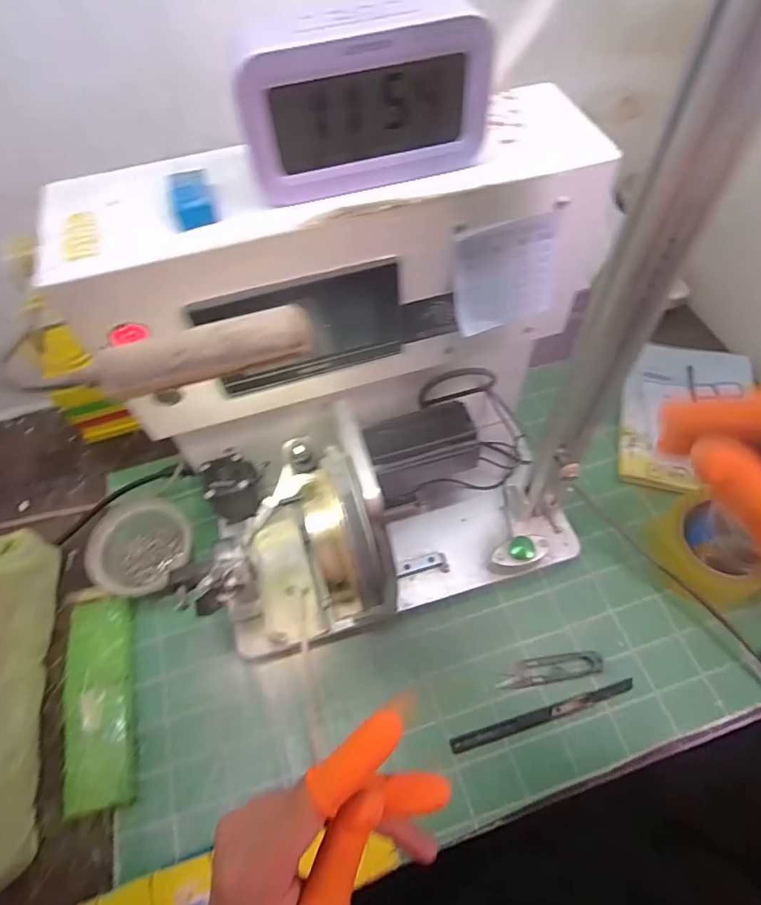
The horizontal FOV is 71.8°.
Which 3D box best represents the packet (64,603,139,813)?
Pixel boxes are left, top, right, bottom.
[{"bbox_3d":[-0.262,0.225,0.486,0.062,0.013,0.181,-15,59,-6],"label":"packet"}]

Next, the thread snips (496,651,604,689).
[{"bbox_3d":[0.157,0.201,0.487,0.095,0.015,0.022,-8,58,-3],"label":"thread snips"}]

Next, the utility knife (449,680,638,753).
[{"bbox_3d":[0.145,0.233,0.466,0.170,0.007,0.011,-15,59,-7],"label":"utility knife"}]

